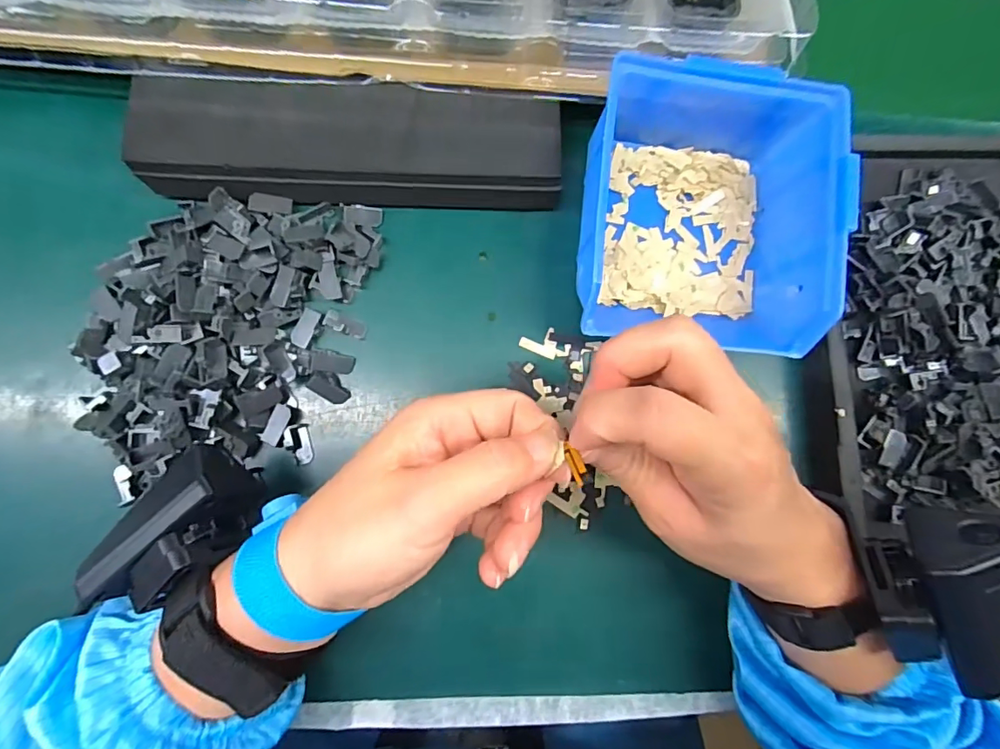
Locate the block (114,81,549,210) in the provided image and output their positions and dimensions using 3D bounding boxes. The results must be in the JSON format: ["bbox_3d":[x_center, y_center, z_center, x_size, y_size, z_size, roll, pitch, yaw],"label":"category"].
[{"bbox_3d":[-0.075,-0.120,0.268,0.216,0.034,0.062,1,85,-6],"label":"block"}]

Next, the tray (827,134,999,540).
[{"bbox_3d":[0.264,-0.028,0.290,0.151,0.024,0.236,-1,81,-6],"label":"tray"}]

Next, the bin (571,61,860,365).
[{"bbox_3d":[0.106,-0.086,0.265,0.126,0.066,0.135,9,84,-5],"label":"bin"}]

